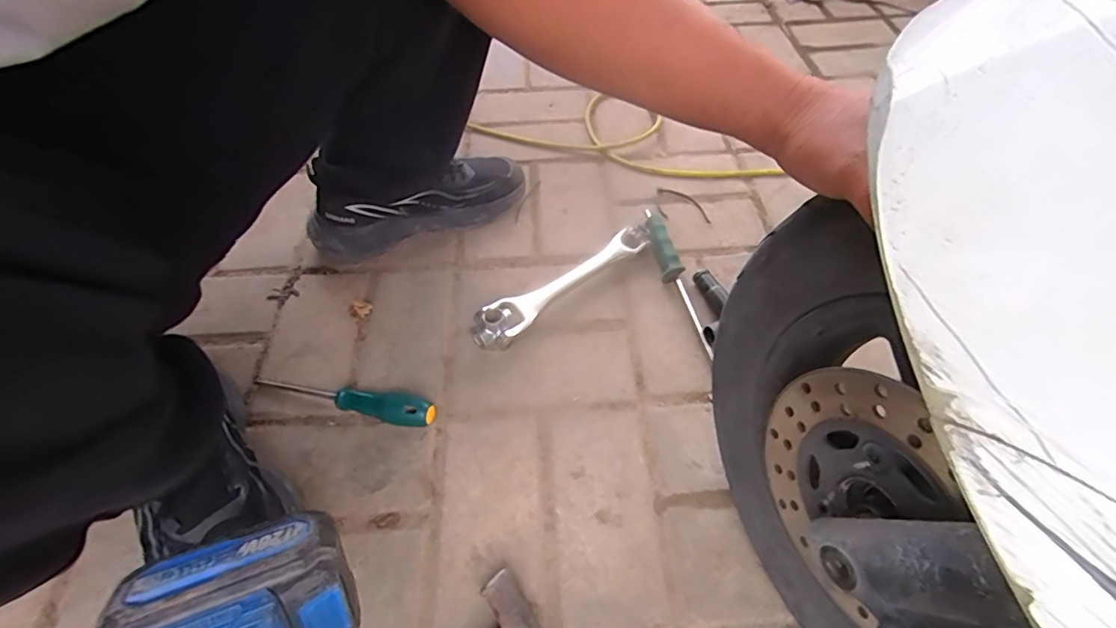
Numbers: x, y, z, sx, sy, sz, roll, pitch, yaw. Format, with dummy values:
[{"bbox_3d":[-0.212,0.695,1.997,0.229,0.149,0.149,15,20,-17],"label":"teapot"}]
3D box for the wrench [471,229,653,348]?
[{"bbox_3d":[0.007,-0.039,0.592,0.245,0.042,0.053,-36,60,-24],"label":"wrench"}]

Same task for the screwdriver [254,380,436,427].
[{"bbox_3d":[-0.209,0.079,0.510,0.190,0.026,0.027,13,54,11],"label":"screwdriver"}]

